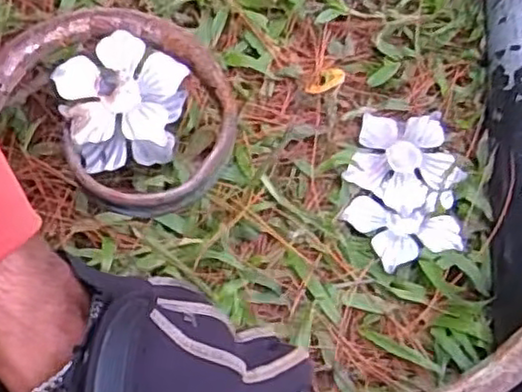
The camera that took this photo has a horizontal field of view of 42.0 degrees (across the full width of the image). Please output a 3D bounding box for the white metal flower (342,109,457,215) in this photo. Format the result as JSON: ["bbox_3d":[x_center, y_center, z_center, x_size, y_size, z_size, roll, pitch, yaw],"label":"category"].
[{"bbox_3d":[0.099,-0.028,0.484,0.065,0.008,0.073,20,72,7],"label":"white metal flower"}]

